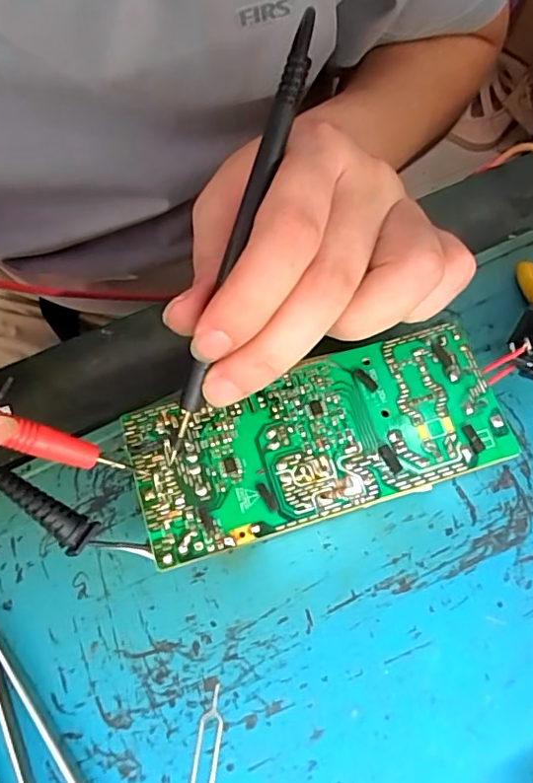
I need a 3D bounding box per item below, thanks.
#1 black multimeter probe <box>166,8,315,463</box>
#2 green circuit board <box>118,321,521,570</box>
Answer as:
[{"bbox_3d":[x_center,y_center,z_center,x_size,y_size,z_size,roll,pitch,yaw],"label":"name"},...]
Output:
[{"bbox_3d":[-0.009,-0.042,0.180,0.008,0.014,0.143,21,103,6],"label":"black multimeter probe"},{"bbox_3d":[0.019,0.020,0.211,0.131,0.024,0.056,-16,70,-7],"label":"green circuit board"}]

